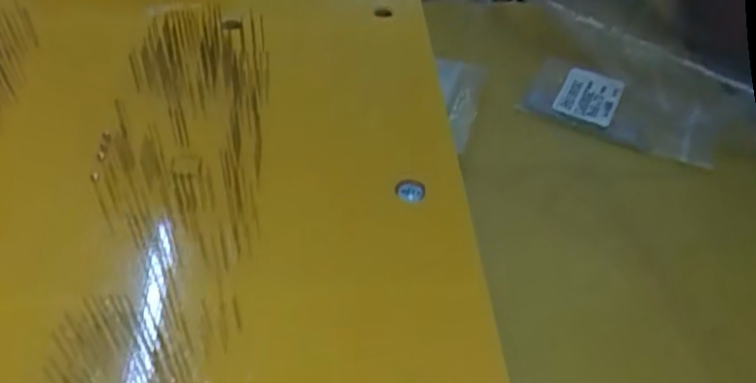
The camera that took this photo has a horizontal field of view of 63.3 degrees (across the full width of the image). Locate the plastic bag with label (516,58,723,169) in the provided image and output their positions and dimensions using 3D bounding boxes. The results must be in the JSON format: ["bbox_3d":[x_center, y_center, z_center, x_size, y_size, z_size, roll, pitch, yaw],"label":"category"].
[{"bbox_3d":[0.085,-0.029,0.215,0.063,0.005,0.037,24,47,19],"label":"plastic bag with label"}]

